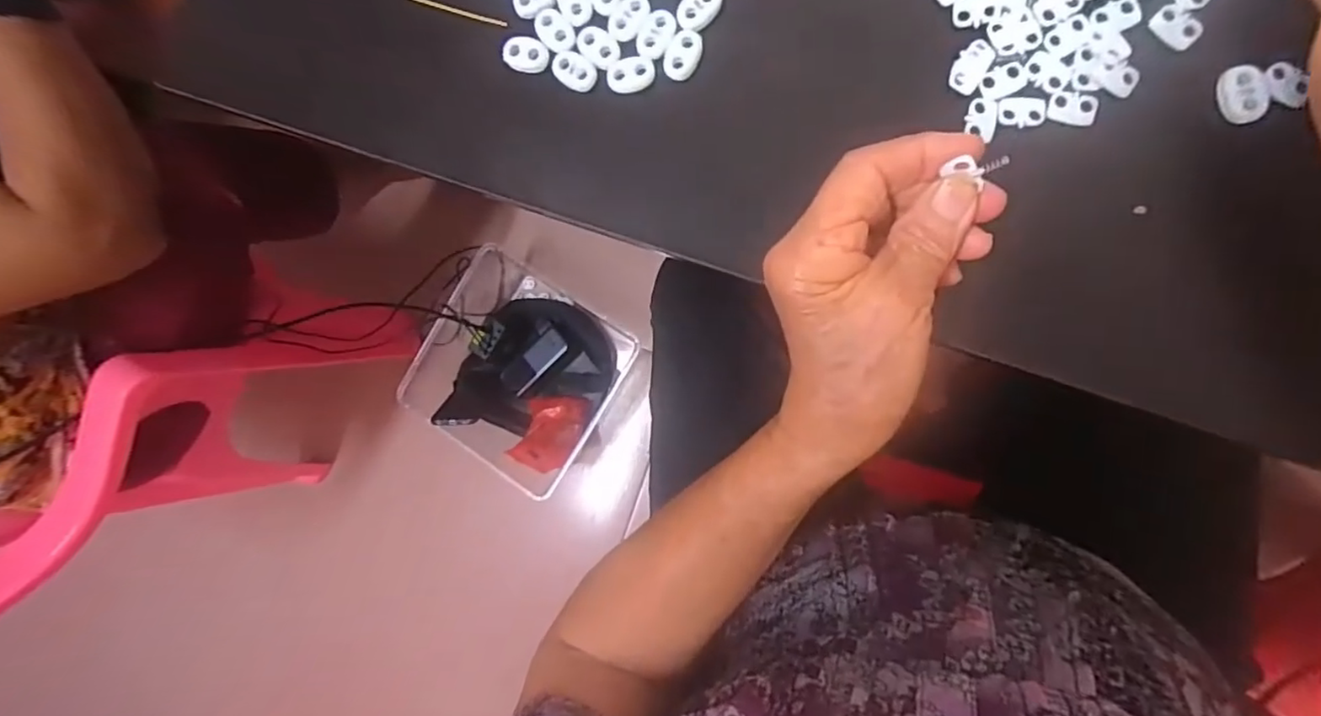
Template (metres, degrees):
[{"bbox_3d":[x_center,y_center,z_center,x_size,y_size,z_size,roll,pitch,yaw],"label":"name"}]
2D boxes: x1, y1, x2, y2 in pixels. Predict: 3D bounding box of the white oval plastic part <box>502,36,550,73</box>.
[{"bbox_3d":[-0.065,-0.146,0.295,0.022,0.004,0.017,11,92,10],"label":"white oval plastic part"}]

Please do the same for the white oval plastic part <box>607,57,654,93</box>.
[{"bbox_3d":[-0.014,-0.133,0.287,0.022,0.004,0.016,0,91,10],"label":"white oval plastic part"}]

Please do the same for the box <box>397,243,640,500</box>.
[{"bbox_3d":[-0.234,0.020,1.026,0.329,0.146,0.296,32,96,8],"label":"box"}]

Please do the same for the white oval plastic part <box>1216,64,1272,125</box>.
[{"bbox_3d":[0.234,-0.106,0.246,0.015,0.007,0.022,-15,88,10],"label":"white oval plastic part"}]

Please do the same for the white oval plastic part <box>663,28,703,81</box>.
[{"bbox_3d":[0.011,-0.140,0.283,0.015,0.004,0.023,25,95,9],"label":"white oval plastic part"}]

